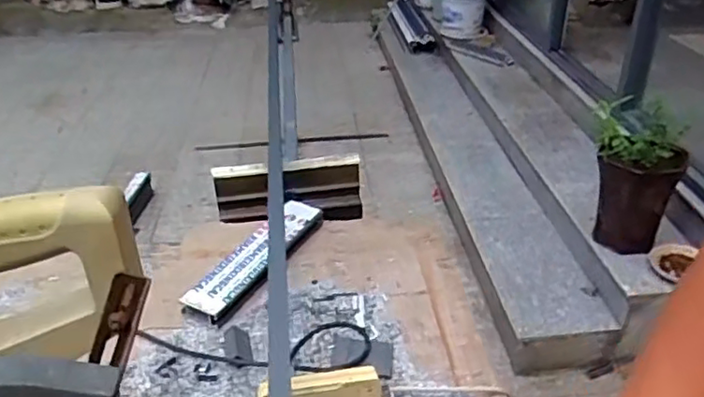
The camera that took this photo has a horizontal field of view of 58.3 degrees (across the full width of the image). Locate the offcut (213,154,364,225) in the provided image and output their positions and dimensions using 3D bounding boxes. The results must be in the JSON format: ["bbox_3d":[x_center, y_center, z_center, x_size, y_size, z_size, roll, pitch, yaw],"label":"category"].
[{"bbox_3d":[-0.131,-0.014,1.330,0.307,0.114,0.096,-5,31,-6],"label":"offcut"}]

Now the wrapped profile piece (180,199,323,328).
[{"bbox_3d":[-0.164,0.096,1.134,0.087,0.038,0.337,16,36,23],"label":"wrapped profile piece"}]

